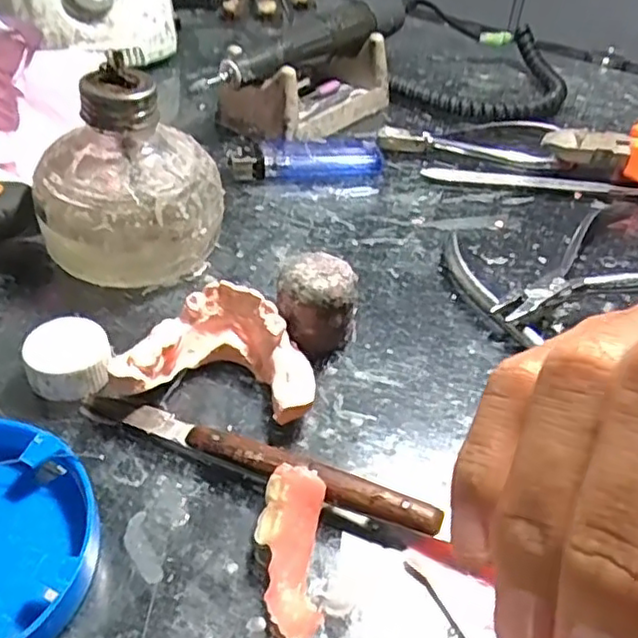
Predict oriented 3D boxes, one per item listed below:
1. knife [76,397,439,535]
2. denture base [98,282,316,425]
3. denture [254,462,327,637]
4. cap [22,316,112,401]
[{"bbox_3d":[-0.022,0.044,0.213,0.123,0.012,0.012,20,45,16],"label":"knife"},{"bbox_3d":[-0.035,0.013,0.234,0.066,0.026,0.046,6,43,1],"label":"denture base"},{"bbox_3d":[-0.008,0.066,0.187,0.018,0.016,0.047,4,43,-1],"label":"denture"},{"bbox_3d":[-0.089,0.014,0.234,0.026,0.017,0.026,2,43,-2],"label":"cap"}]

